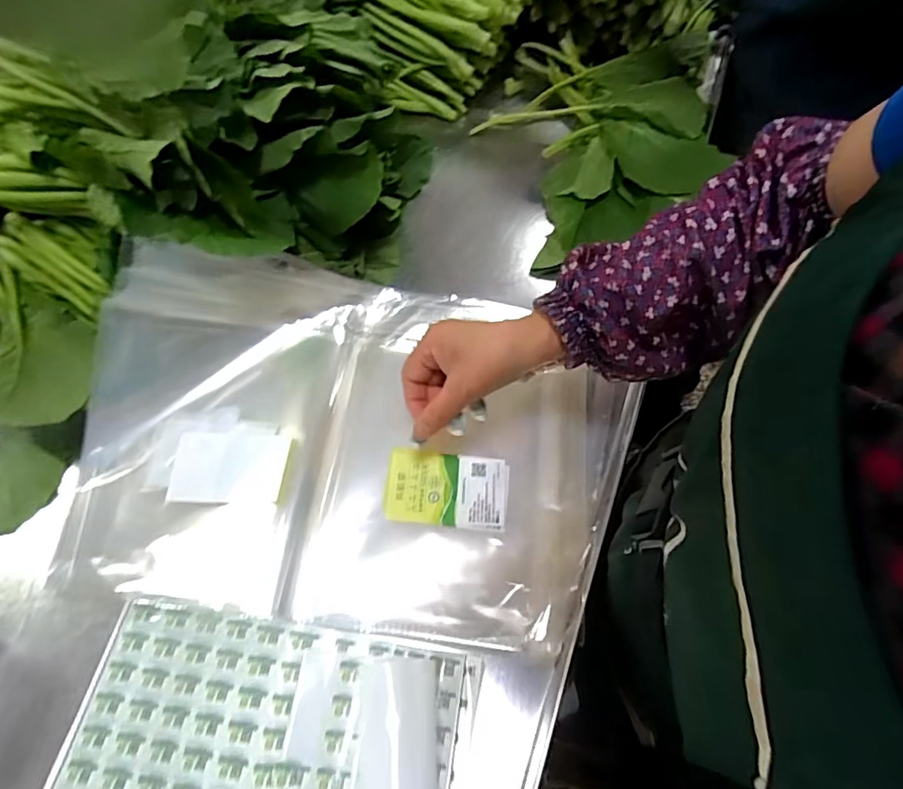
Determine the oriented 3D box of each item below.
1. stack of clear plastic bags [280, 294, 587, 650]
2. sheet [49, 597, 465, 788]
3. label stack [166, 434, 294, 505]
[{"bbox_3d":[0.003,0.045,0.470,0.230,0.029,0.321,5,61,6],"label":"stack of clear plastic bags"},{"bbox_3d":[-0.144,0.270,0.348,0.273,0.027,0.219,4,61,13],"label":"sheet"},{"bbox_3d":[-0.191,0.063,0.448,0.103,0.004,0.062,1,61,4],"label":"label stack"}]

